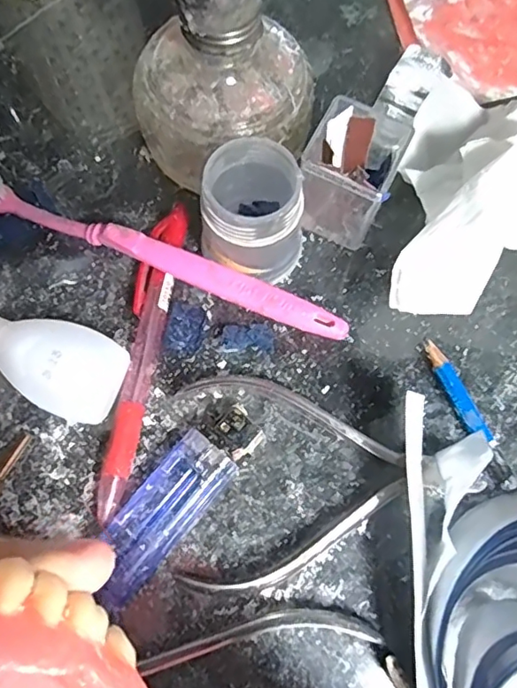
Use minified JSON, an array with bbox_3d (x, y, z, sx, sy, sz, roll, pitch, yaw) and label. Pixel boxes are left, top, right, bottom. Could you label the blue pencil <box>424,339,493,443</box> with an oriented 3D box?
[{"bbox_3d":[0.080,0.020,0.223,0.007,0.008,0.044,-24,74,-8],"label":"blue pencil"}]

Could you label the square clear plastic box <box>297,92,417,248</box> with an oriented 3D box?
[{"bbox_3d":[0.037,-0.068,0.228,0.034,0.053,0.040,20,74,6],"label":"square clear plastic box"}]

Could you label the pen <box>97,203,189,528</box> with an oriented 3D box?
[{"bbox_3d":[-0.049,0.003,0.225,0.014,0.011,0.133,9,73,2],"label":"pen"}]

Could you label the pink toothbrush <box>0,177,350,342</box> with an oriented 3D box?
[{"bbox_3d":[-0.054,-0.040,0.234,0.191,0.021,0.015,24,74,7],"label":"pink toothbrush"}]

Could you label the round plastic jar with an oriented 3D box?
[{"bbox_3d":[-0.002,-0.056,0.224,0.039,0.051,0.047,2,73,0],"label":"round plastic jar"}]

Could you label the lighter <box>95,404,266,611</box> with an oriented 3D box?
[{"bbox_3d":[-0.032,0.059,0.208,0.024,0.013,0.081,40,76,11],"label":"lighter"}]

